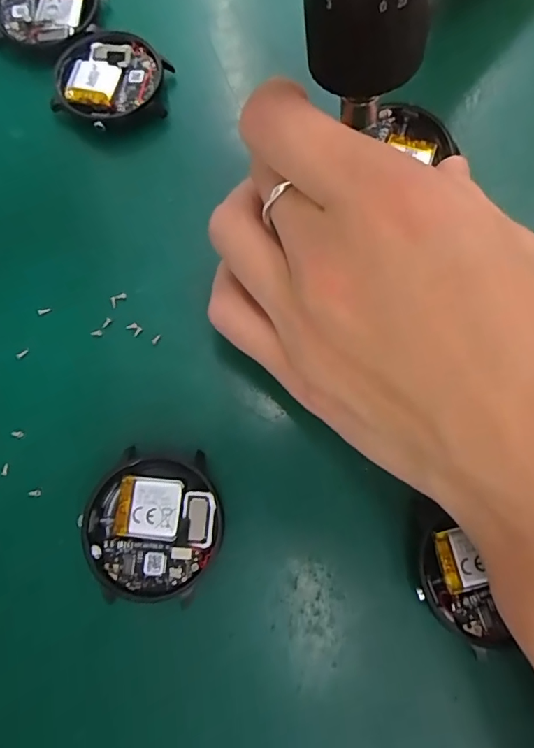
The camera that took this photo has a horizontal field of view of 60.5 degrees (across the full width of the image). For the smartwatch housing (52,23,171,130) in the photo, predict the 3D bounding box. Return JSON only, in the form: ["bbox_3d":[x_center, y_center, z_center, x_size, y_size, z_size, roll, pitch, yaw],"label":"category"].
[{"bbox_3d":[-0.066,-0.122,0.196,0.048,0.012,0.043,33,79,8],"label":"smartwatch housing"}]

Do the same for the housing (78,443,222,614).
[{"bbox_3d":[-0.037,0.050,0.151,0.043,0.010,0.044,5,77,2],"label":"housing"}]

